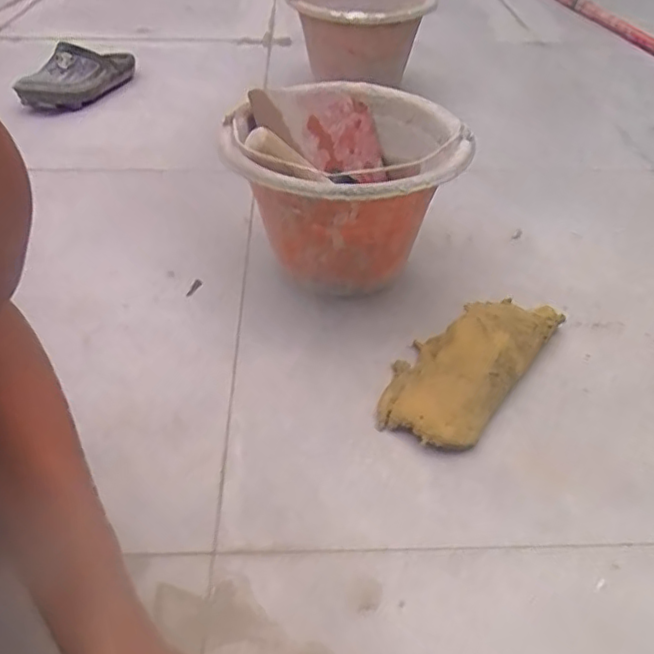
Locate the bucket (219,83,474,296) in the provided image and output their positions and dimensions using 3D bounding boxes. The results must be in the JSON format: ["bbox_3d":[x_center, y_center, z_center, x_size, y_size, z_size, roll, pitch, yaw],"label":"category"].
[{"bbox_3d":[0.016,-0.136,0.667,0.228,0.176,0.225,0,42,0],"label":"bucket"}]

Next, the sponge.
[{"bbox_3d":[0.134,0.027,0.590,0.104,0.038,0.216,27,48,26],"label":"sponge"}]

